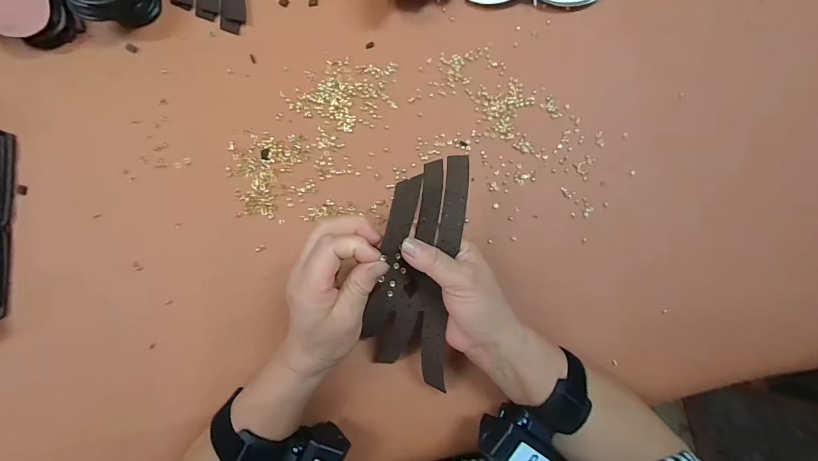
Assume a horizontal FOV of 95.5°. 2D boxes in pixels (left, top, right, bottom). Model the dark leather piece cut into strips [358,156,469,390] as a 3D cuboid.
[{"bbox_3d":[0.009,0.041,0.308,0.074,0.050,0.197,7,105,-3],"label":"dark leather piece cut into strips"}]

